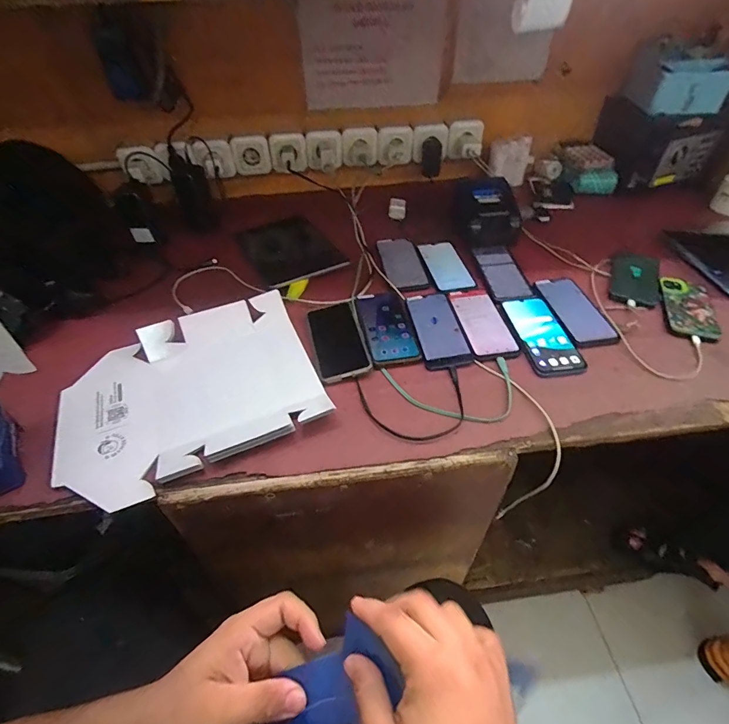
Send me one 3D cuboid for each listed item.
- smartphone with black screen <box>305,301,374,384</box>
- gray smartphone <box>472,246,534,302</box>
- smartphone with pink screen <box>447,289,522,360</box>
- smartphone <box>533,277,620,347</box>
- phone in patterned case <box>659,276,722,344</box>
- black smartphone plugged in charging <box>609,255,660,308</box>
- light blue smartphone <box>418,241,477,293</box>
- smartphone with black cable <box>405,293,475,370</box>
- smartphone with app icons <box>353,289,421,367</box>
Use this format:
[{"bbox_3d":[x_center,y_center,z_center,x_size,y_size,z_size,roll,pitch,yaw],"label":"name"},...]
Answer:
[{"bbox_3d":[-0.044,-0.040,0.653,0.084,0.011,0.176,-11,47,-8],"label":"smartphone with black screen"},{"bbox_3d":[0.255,-0.171,0.772,0.070,0.009,0.171,-7,46,-4],"label":"gray smartphone"},{"bbox_3d":[0.193,-0.068,0.681,0.074,0.007,0.166,-8,46,-5],"label":"smartphone with pink screen"},{"bbox_3d":[0.351,-0.089,0.697,0.084,0.011,0.166,-9,46,-6],"label":"smartphone"},{"bbox_3d":[0.545,-0.092,0.694,0.077,0.009,0.156,13,48,15],"label":"phone in patterned case"},{"bbox_3d":[0.490,-0.153,0.744,0.077,0.010,0.146,17,49,18],"label":"black smartphone plugged in charging"},{"bbox_3d":[0.157,-0.188,0.799,0.075,0.005,0.170,-7,46,-4],"label":"light blue smartphone"},{"bbox_3d":[0.117,-0.056,0.667,0.077,0.004,0.168,-8,46,-5],"label":"smartphone with black cable"},{"bbox_3d":[0.035,-0.063,0.677,0.082,0.013,0.181,-10,46,-7],"label":"smartphone with app icons"}]

